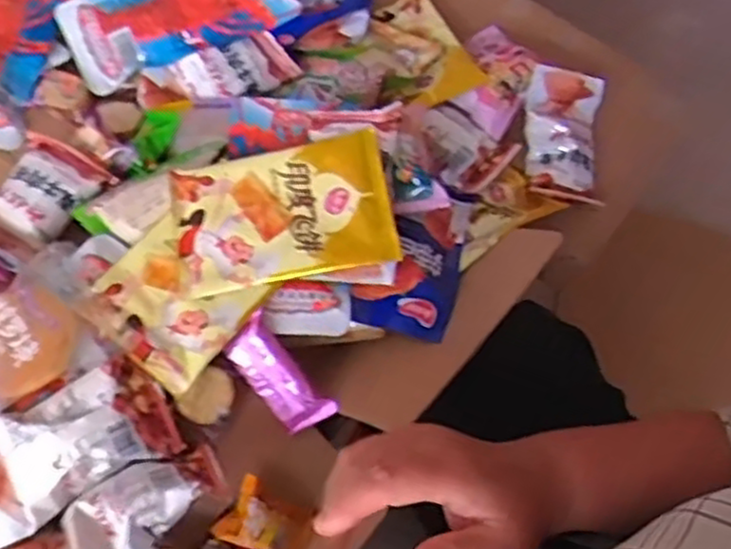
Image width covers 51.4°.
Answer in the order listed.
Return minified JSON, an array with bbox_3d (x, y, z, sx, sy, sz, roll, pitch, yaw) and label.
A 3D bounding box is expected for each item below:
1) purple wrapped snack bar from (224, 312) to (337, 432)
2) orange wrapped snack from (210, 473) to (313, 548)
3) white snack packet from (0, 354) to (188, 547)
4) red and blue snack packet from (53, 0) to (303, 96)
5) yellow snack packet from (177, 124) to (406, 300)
[{"bbox_3d":[-0.061,0.071,0.526,0.032,0.025,0.085,-41,96,-23],"label":"purple wrapped snack bar"},{"bbox_3d":[-0.065,0.169,0.513,0.060,0.019,0.046,36,49,-10],"label":"orange wrapped snack"},{"bbox_3d":[-0.189,0.104,0.461,0.139,0.021,0.067,-23,66,-19],"label":"white snack packet"},{"bbox_3d":[-0.168,-0.239,0.680,0.201,0.016,0.095,-23,78,-5],"label":"red and blue snack packet"},{"bbox_3d":[-0.058,-0.044,0.540,0.153,0.013,0.098,-12,71,1],"label":"yellow snack packet"}]

